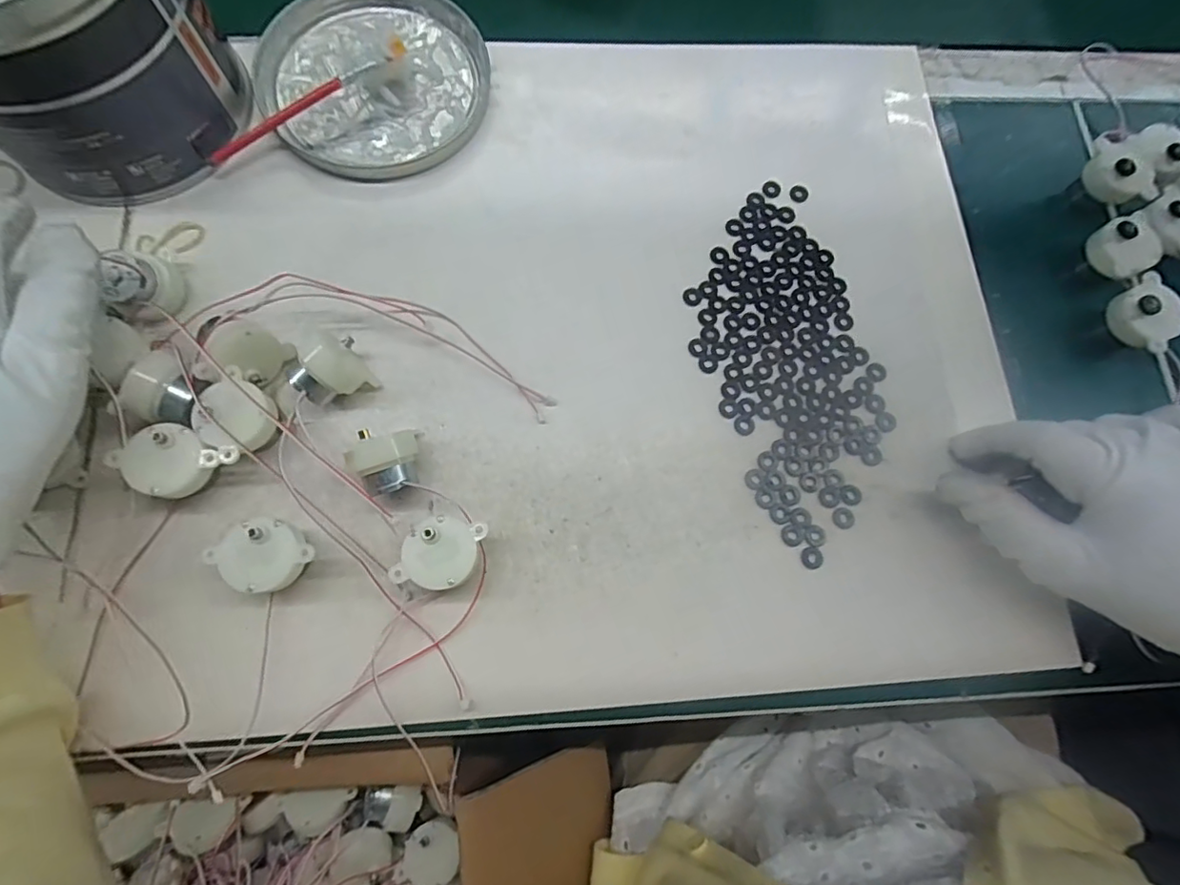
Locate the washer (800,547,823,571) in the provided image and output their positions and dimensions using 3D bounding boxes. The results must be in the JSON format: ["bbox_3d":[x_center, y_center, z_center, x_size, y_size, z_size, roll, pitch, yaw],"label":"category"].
[{"bbox_3d":[0.109,0.056,0.272,0.010,0.004,0.011,0,75,-2],"label":"washer"}]

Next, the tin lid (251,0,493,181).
[{"bbox_3d":[-0.127,-0.217,0.325,0.130,0.020,0.126,1,76,-3],"label":"tin lid"}]

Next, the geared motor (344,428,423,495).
[{"bbox_3d":[-0.095,0.010,0.261,0.028,0.028,0.029,-13,77,-7],"label":"geared motor"}]

